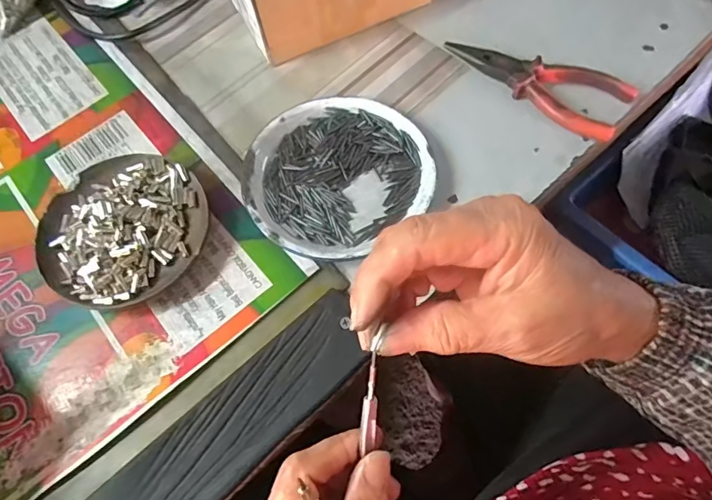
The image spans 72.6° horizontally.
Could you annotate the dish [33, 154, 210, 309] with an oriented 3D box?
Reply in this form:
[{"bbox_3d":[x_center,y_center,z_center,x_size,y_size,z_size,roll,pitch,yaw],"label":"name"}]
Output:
[{"bbox_3d":[-0.160,-0.016,0.336,0.110,0.024,0.110,-1,65,2],"label":"dish"}]

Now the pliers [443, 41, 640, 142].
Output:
[{"bbox_3d":[0.142,-0.136,0.381,0.141,0.017,0.051,38,72,17],"label":"pliers"}]

